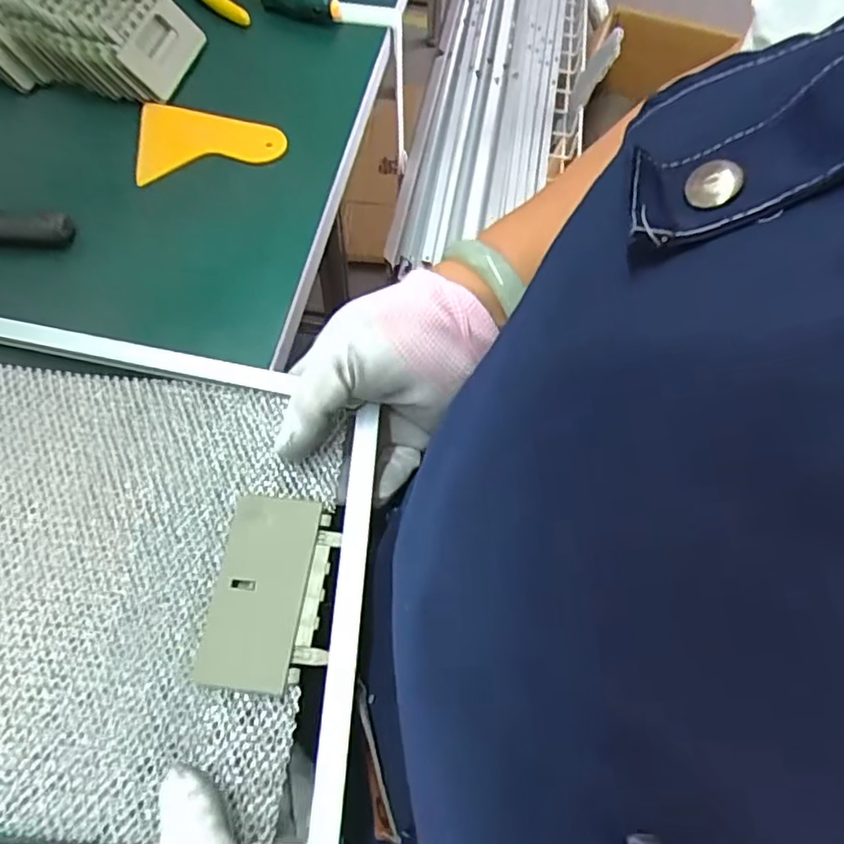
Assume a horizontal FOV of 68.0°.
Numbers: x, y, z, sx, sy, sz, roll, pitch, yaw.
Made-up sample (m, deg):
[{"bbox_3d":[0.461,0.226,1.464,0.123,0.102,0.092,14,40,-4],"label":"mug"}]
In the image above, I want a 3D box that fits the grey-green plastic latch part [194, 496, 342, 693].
[{"bbox_3d":[-0.067,0.075,0.283,0.051,0.009,0.084,4,60,0],"label":"grey-green plastic latch part"}]

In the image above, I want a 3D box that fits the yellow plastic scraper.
[{"bbox_3d":[-0.150,-0.203,0.449,0.102,0.010,0.065,-4,61,-5],"label":"yellow plastic scraper"}]

